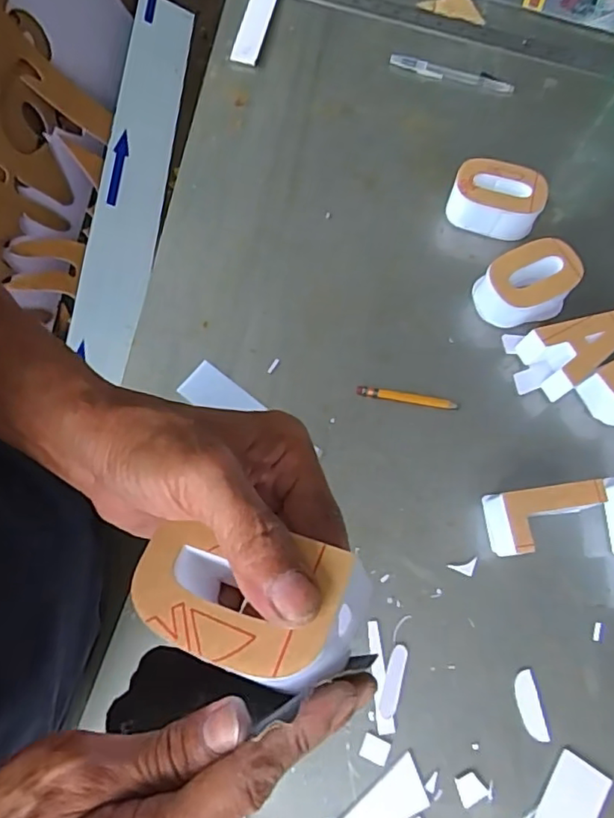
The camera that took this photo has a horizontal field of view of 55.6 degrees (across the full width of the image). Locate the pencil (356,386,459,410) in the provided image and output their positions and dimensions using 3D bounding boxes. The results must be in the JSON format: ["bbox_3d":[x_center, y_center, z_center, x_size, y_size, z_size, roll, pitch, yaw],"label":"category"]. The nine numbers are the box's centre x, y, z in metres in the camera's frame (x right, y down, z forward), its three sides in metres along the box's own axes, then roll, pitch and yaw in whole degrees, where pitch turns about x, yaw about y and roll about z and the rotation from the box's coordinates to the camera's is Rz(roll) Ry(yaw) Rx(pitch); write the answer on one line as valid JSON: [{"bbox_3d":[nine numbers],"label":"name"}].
[{"bbox_3d":[0.091,-0.009,0.524,0.090,0.010,0.009,10,72,2],"label":"pencil"}]

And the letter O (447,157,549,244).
[{"bbox_3d":[0.183,-0.201,0.569,0.087,0.051,0.058,13,72,3],"label":"letter O"}]

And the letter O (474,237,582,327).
[{"bbox_3d":[0.203,-0.113,0.541,0.081,0.055,0.059,-22,74,-8],"label":"letter O"}]

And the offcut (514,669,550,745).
[{"bbox_3d":[0.173,0.229,0.449,0.019,0.004,0.050,-8,72,-4],"label":"offcut"}]

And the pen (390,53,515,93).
[{"bbox_3d":[0.159,-0.372,0.641,0.135,0.011,0.016,15,72,3],"label":"pen"}]

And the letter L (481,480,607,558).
[{"bbox_3d":[0.193,0.089,0.472,0.082,0.045,0.049,-5,72,-3],"label":"letter L"}]

